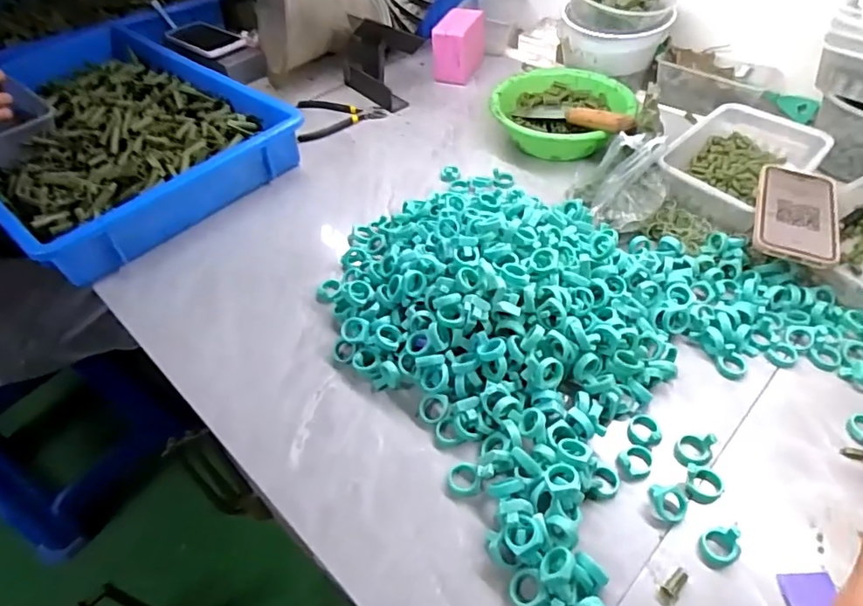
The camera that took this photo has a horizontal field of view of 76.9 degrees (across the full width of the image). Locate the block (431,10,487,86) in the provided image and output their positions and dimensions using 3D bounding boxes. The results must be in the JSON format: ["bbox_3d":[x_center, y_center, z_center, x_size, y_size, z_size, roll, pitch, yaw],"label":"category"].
[{"bbox_3d":[0.049,-0.452,0.952,0.067,0.086,0.107,14,50,17],"label":"block"}]

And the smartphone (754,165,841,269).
[{"bbox_3d":[0.398,-0.098,0.593,0.079,0.014,0.148,16,51,18],"label":"smartphone"}]

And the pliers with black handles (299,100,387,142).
[{"bbox_3d":[-0.146,-0.308,0.889,0.138,0.009,0.136,-10,48,-5],"label":"pliers with black handles"}]

